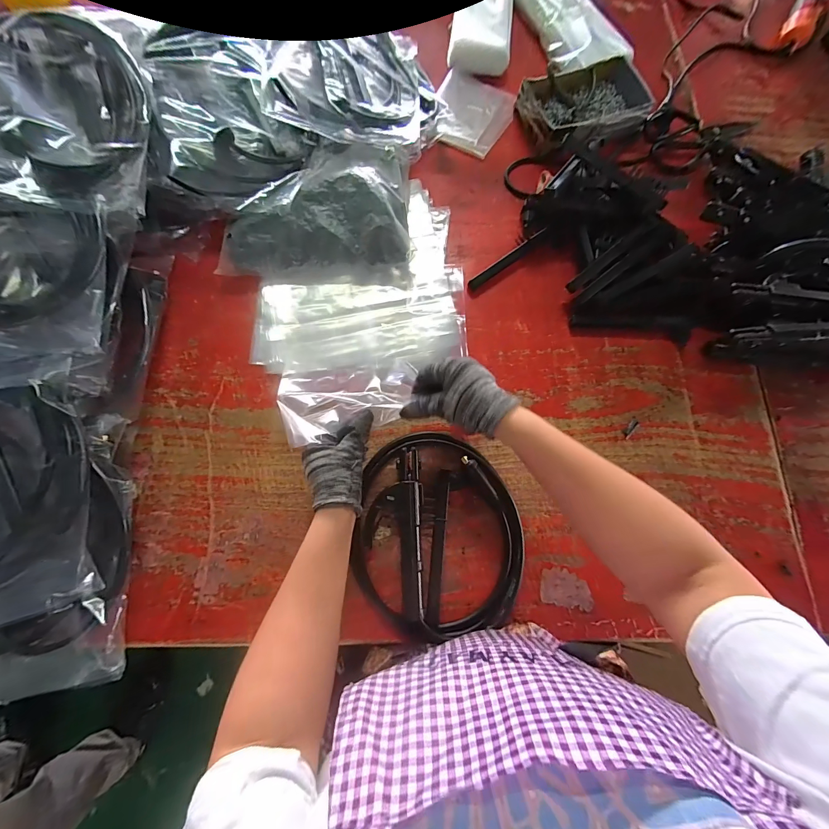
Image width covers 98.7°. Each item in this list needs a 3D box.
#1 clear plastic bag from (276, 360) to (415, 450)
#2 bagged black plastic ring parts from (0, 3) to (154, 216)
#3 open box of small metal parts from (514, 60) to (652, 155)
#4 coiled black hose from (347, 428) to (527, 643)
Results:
[{"bbox_3d":[-0.075,-0.025,0.432,0.163,0.021,0.107,-12,53,-12],"label":"clear plastic bag"},{"bbox_3d":[-0.463,-0.383,0.446,0.245,0.042,0.287,-3,76,-3],"label":"bagged black plastic ring parts"},{"bbox_3d":[0.292,-0.526,0.612,0.215,0.044,0.147,-24,78,-8],"label":"open box of small metal parts"},{"bbox_3d":[0.034,0.142,0.443,0.201,0.032,0.238,4,76,-1],"label":"coiled black hose"}]

